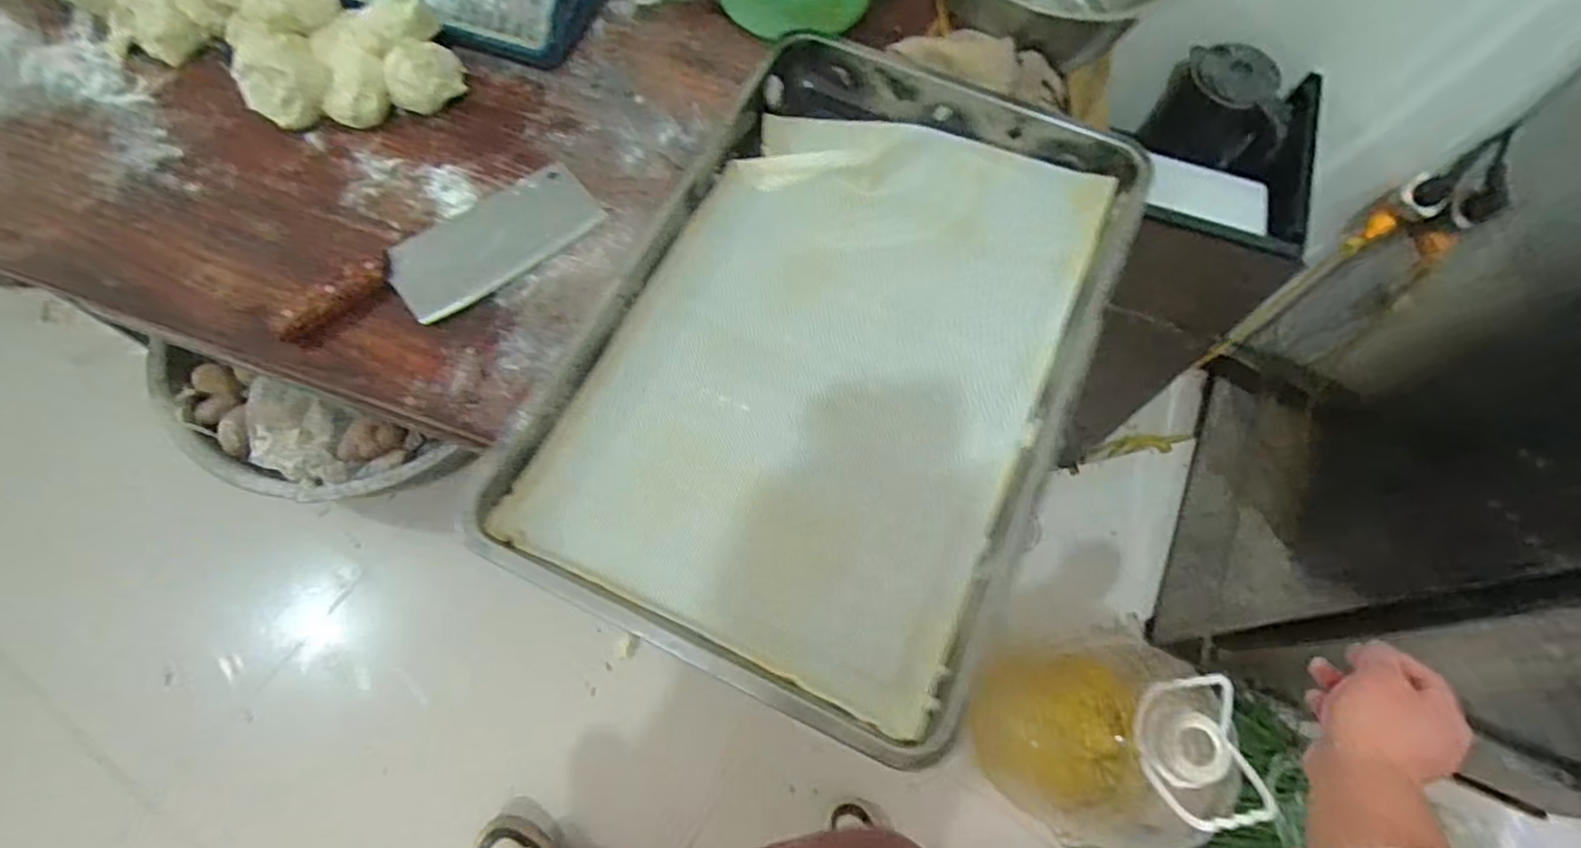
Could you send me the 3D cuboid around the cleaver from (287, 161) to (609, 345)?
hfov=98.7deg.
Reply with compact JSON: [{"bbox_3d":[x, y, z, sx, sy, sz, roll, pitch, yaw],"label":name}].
[{"bbox_3d":[-0.308,-0.150,0.615,0.277,0.018,0.088,-38,72,-15],"label":"cleaver"}]

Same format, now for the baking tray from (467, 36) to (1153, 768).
[{"bbox_3d":[0.043,-0.076,0.584,0.387,0.063,0.579,23,69,9],"label":"baking tray"}]

